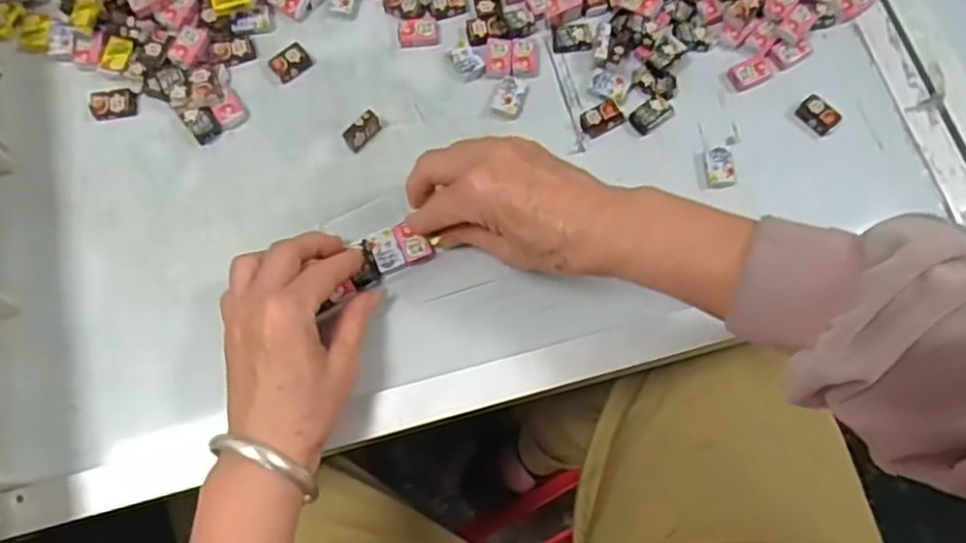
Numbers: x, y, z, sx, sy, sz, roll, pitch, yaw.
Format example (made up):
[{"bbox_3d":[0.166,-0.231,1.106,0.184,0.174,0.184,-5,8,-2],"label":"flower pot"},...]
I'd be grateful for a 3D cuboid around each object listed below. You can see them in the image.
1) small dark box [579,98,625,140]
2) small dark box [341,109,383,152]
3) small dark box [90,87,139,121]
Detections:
[{"bbox_3d":[0.078,-0.101,0.454,0.026,0.008,0.018,-26,75,-9],"label":"small dark box"},{"bbox_3d":[-0.077,-0.089,0.442,0.011,0.016,0.025,43,76,11],"label":"small dark box"},{"bbox_3d":[-0.240,-0.108,0.449,0.028,0.008,0.019,-15,74,-6],"label":"small dark box"}]

